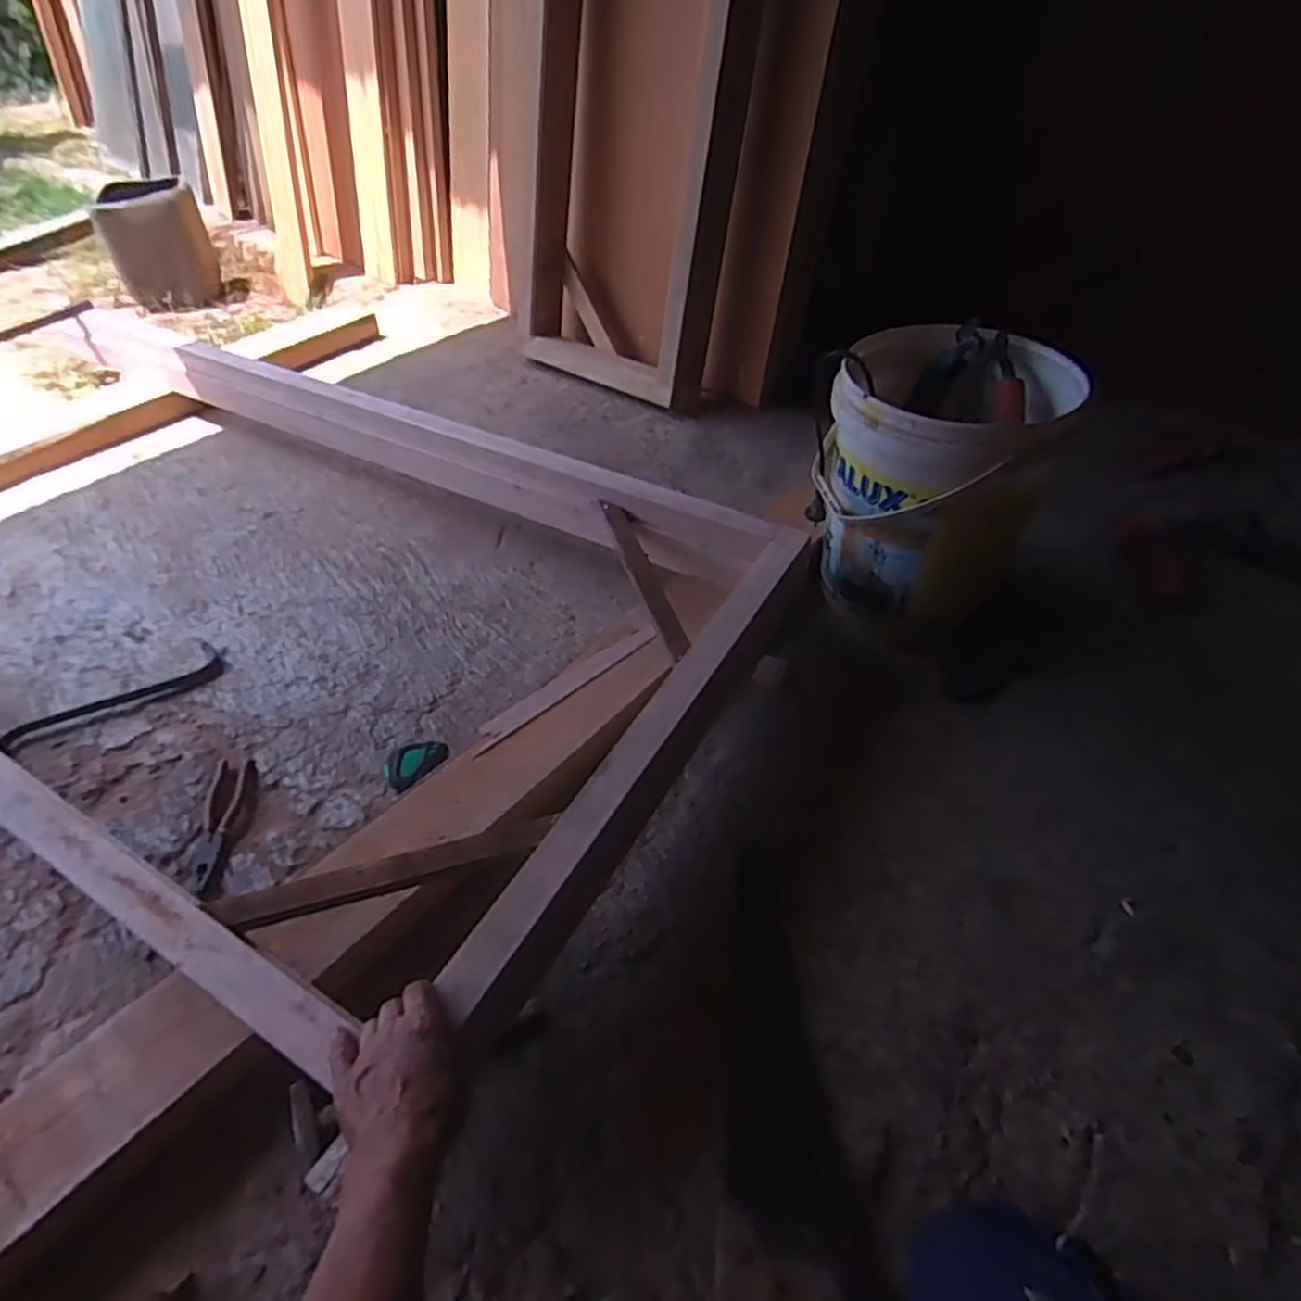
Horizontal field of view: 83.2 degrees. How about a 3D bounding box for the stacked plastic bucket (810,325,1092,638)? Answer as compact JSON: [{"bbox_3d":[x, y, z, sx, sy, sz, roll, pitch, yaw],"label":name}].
[{"bbox_3d":[0.394,-0.230,1.064,0.303,0.360,0.284,22,50,23],"label":"stacked plastic bucket"}]

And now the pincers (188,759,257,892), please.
[{"bbox_3d":[-0.539,0.214,0.917,0.053,0.013,0.191,-7,45,-4],"label":"pincers"}]

